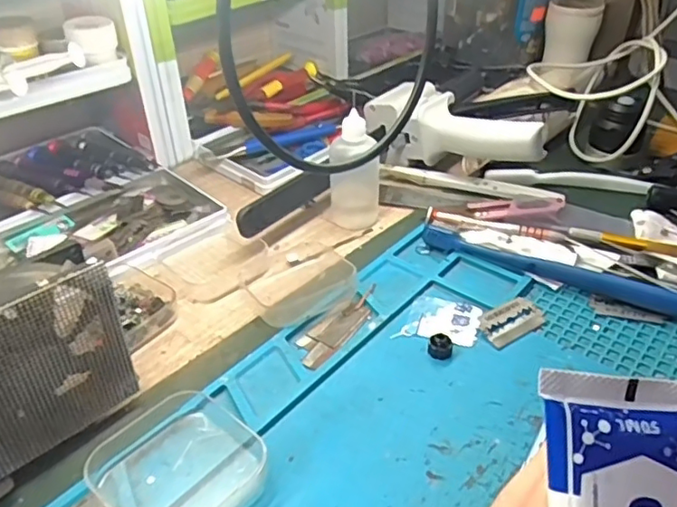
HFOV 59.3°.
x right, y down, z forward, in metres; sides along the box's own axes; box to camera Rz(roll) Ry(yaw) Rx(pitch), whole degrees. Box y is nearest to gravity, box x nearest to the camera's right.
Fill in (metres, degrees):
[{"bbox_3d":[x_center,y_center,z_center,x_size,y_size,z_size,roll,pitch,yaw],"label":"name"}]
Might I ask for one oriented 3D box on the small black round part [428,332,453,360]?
[{"bbox_3d":[0.055,0.050,0.320,0.013,0.011,0.010,7,38,10],"label":"small black round part"}]

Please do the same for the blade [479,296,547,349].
[{"bbox_3d":[0.099,0.037,0.339,0.041,0.005,0.025,-25,44,-29],"label":"blade"}]

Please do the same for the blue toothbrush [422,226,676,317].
[{"bbox_3d":[0.138,0.012,0.360,0.184,0.015,0.010,18,41,22],"label":"blue toothbrush"}]

